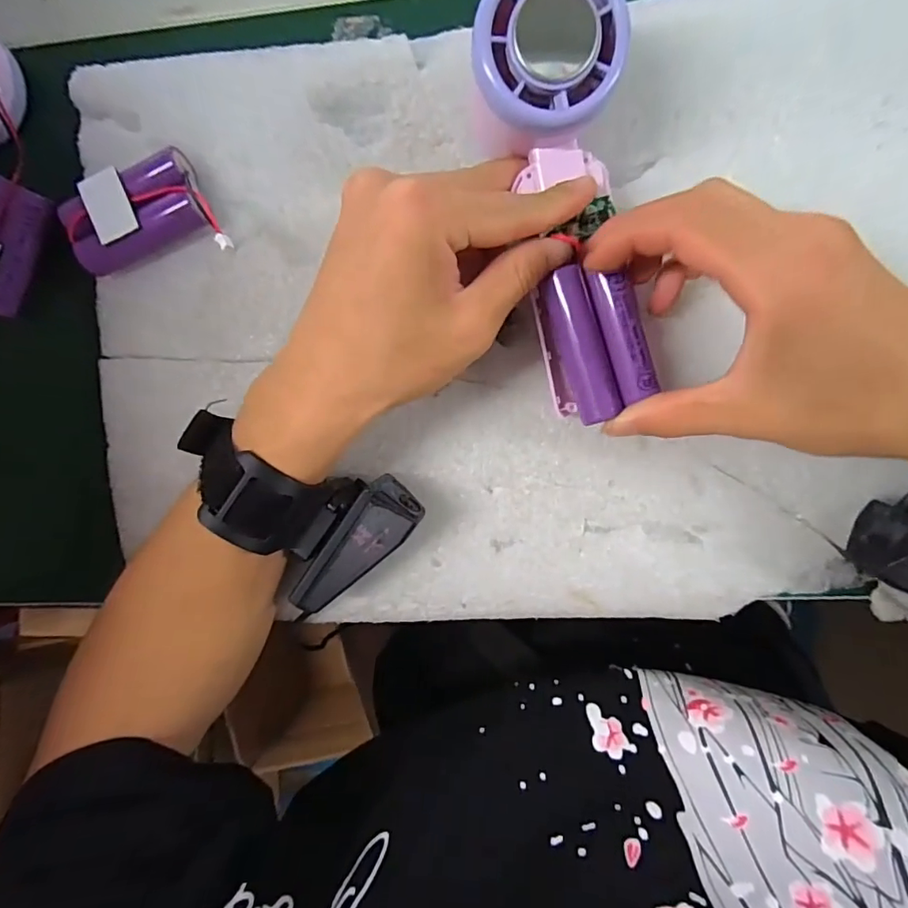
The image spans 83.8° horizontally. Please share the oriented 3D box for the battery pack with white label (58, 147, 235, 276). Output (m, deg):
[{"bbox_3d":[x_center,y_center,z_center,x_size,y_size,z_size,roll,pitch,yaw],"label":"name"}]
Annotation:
[{"bbox_3d":[-0.150,-0.113,0.244,0.065,0.024,0.040,-19,93,7],"label":"battery pack with white label"}]

